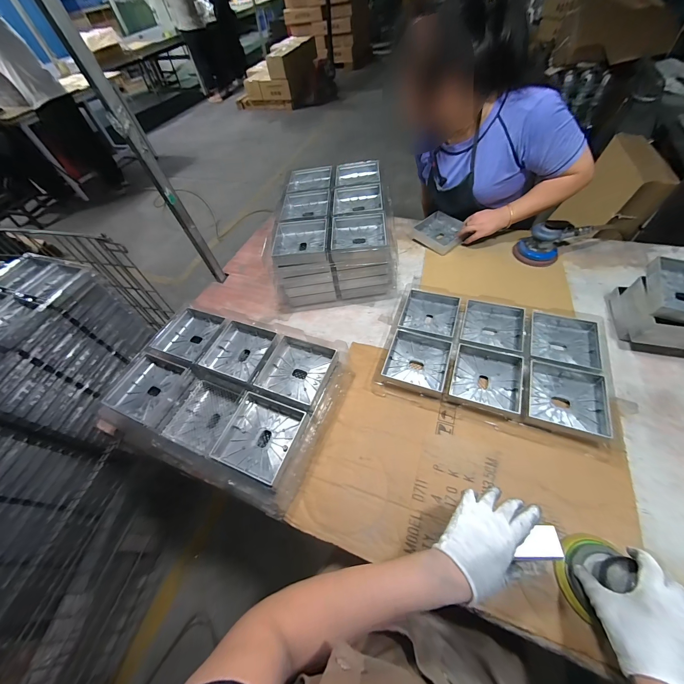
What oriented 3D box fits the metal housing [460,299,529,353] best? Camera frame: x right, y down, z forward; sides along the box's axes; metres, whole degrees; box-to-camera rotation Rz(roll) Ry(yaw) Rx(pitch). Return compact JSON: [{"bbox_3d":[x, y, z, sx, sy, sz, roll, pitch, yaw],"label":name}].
[{"bbox_3d":[0.366,-0.039,0.710,0.137,0.034,0.144,14,58,17],"label":"metal housing"}]

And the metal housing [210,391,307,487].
[{"bbox_3d":[-0.149,0.175,0.538,0.142,0.039,0.139,17,59,19],"label":"metal housing"}]

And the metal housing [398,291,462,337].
[{"bbox_3d":[0.232,-0.080,0.761,0.134,0.028,0.124,12,57,16],"label":"metal housing"}]

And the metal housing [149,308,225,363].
[{"bbox_3d":[-0.365,-0.013,0.705,0.158,0.040,0.141,14,58,18],"label":"metal housing"}]

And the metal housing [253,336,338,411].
[{"bbox_3d":[-0.090,0.062,0.606,0.141,0.034,0.140,15,58,18],"label":"metal housing"}]

